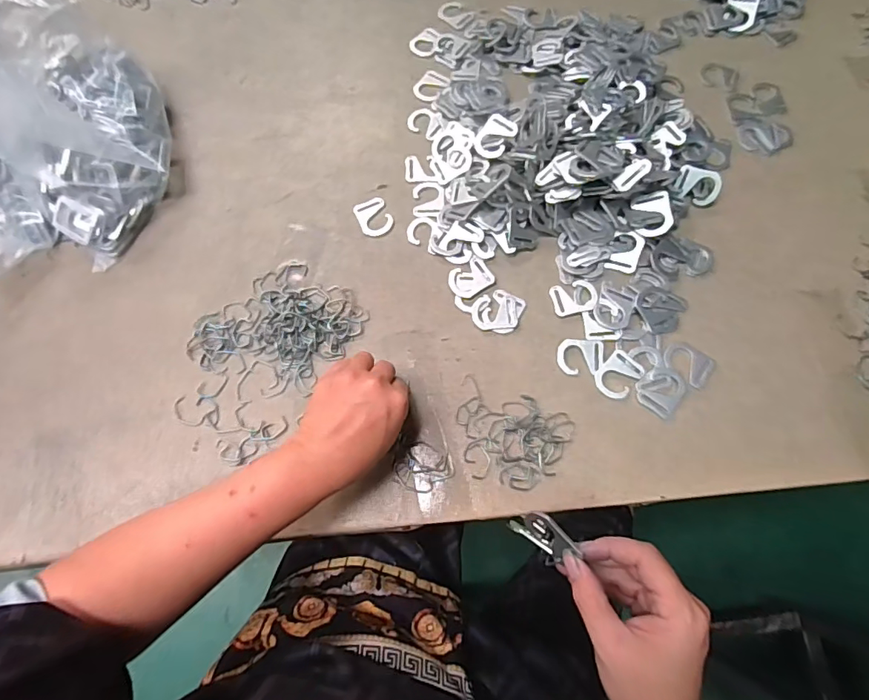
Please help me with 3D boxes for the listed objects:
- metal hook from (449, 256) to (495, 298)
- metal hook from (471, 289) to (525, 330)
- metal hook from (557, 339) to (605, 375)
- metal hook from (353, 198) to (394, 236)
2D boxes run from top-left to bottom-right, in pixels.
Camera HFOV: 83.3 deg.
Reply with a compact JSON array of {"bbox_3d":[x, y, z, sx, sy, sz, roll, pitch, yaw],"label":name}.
[{"bbox_3d":[0.036,-0.073,0.493,0.043,0.004,0.035,-30,72,-9],"label":"metal hook"},{"bbox_3d":[0.062,-0.039,0.481,0.047,0.004,0.044,-1,70,2],"label":"metal hook"},{"bbox_3d":[0.139,0.007,0.463,0.042,0.005,0.033,4,71,3],"label":"metal hook"},{"bbox_3d":[-0.064,-0.142,0.520,0.034,0.004,0.046,-25,72,-7],"label":"metal hook"}]

